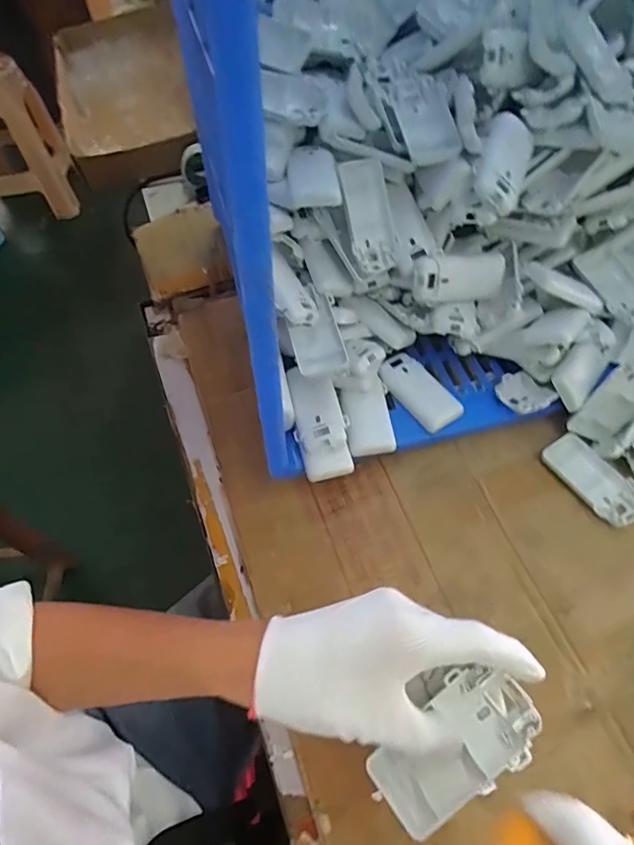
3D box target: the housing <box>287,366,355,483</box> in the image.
[{"bbox_3d":[0.002,0.000,0.478,0.047,0.016,0.106,-14,81,-7],"label":"housing"}]

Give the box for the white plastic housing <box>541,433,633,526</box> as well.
[{"bbox_3d":[0.271,0.056,0.494,0.048,0.016,0.097,-30,60,-17],"label":"white plastic housing"}]

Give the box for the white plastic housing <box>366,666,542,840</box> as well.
[{"bbox_3d":[0.075,0.178,0.277,0.096,0.014,0.048,-44,63,2],"label":"white plastic housing"}]

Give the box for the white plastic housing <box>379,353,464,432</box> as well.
[{"bbox_3d":[0.105,-0.030,0.519,0.041,0.023,0.091,-33,61,-18],"label":"white plastic housing"}]

